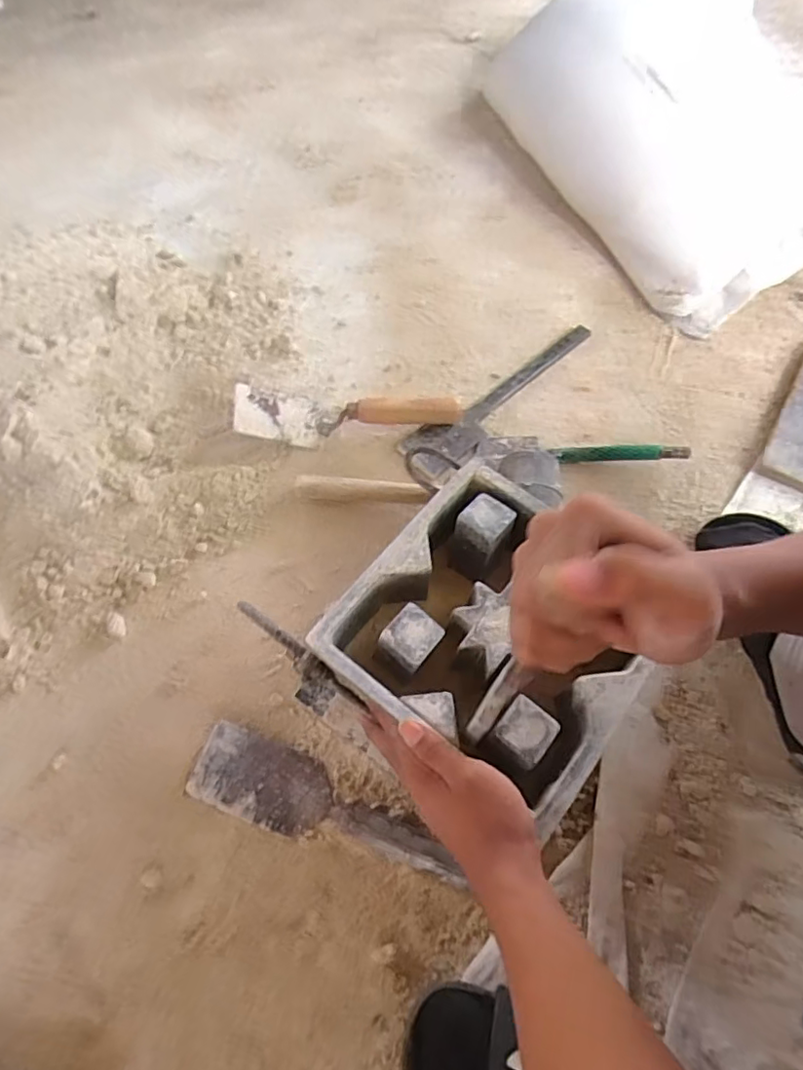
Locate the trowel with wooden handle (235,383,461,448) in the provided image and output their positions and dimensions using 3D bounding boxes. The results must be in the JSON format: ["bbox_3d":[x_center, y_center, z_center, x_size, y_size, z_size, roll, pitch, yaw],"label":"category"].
[{"bbox_3d":[-0.062,-0.154,0.704,0.264,0.050,0.083,-4,62,-3],"label":"trowel with wooden handle"}]

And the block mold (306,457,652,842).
[{"bbox_3d":[0.079,0.088,0.505,0.223,0.090,0.221,36,67,16],"label":"block mold"}]

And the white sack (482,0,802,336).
[{"bbox_3d":[0.460,-0.633,0.889,0.500,0.213,0.536,-31,67,-16],"label":"white sack"}]

